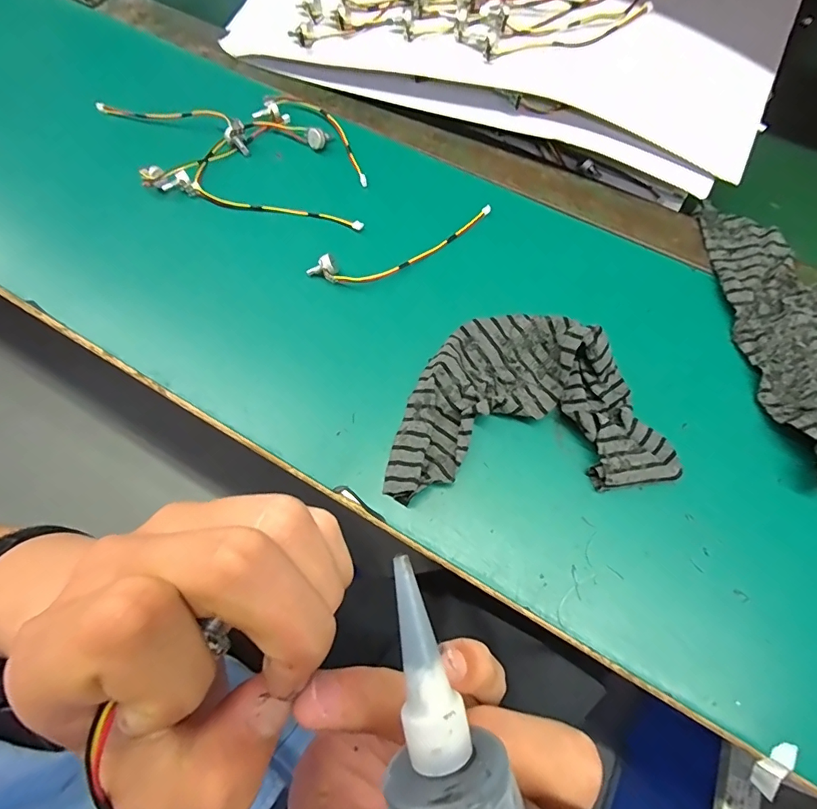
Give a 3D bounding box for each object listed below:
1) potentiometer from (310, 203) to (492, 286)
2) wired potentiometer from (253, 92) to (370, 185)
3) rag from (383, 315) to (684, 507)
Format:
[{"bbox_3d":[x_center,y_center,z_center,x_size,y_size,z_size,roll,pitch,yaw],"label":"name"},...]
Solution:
[{"bbox_3d":[0.000,-0.125,0.376,0.162,0.018,0.033,-22,71,-7],"label":"potentiometer"},{"bbox_3d":[-0.077,-0.253,0.426,0.129,0.017,0.053,34,74,12],"label":"wired potentiometer"},{"bbox_3d":[0.079,-0.007,0.321,0.193,0.029,0.132,-4,70,-1],"label":"rag"}]

